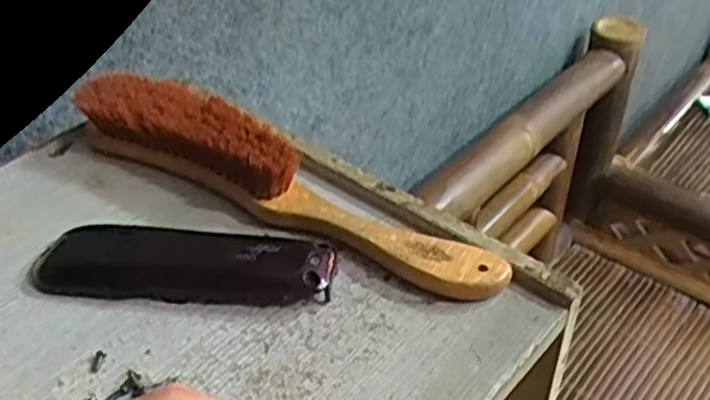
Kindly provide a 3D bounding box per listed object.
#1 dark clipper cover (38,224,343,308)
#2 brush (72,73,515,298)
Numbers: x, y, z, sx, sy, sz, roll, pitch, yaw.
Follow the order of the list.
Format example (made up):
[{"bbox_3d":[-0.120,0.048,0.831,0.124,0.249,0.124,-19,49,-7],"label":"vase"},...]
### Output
[{"bbox_3d":[-0.083,0.031,0.355,0.142,0.020,0.037,3,39,7],"label":"dark clipper cover"},{"bbox_3d":[-0.042,-0.013,0.389,0.255,0.046,0.036,20,44,25],"label":"brush"}]

